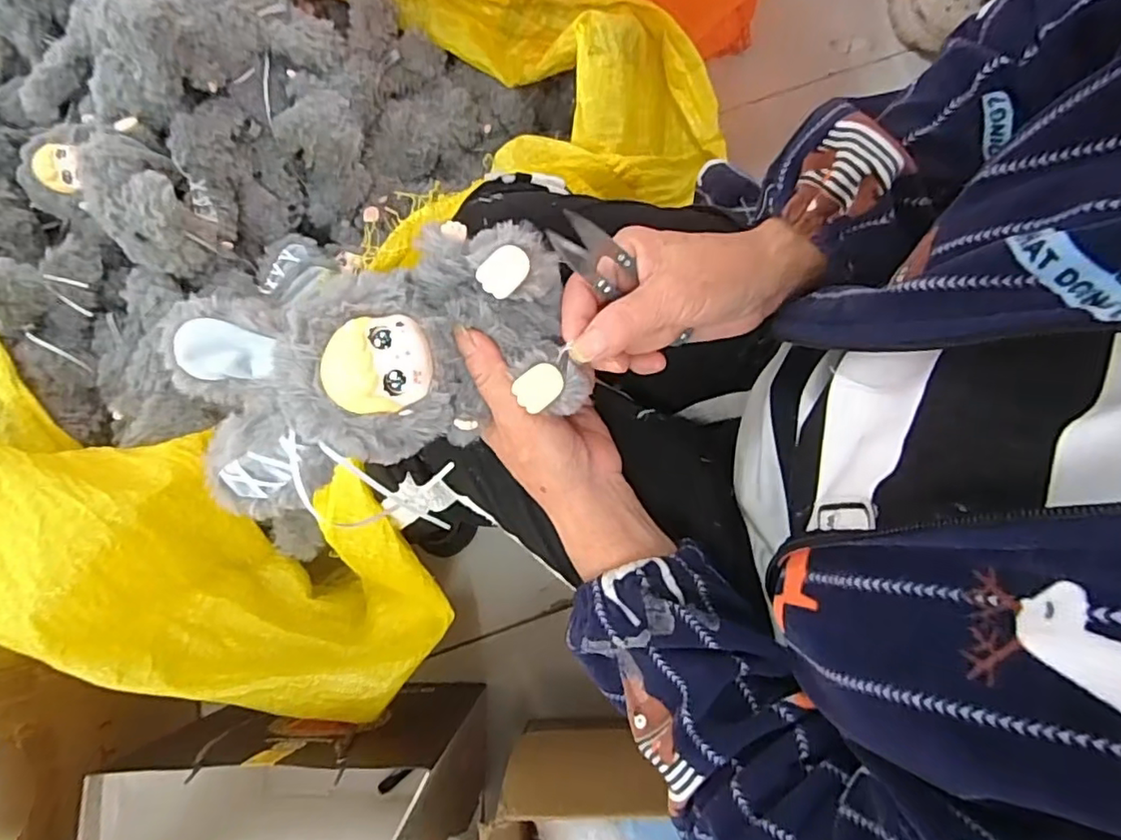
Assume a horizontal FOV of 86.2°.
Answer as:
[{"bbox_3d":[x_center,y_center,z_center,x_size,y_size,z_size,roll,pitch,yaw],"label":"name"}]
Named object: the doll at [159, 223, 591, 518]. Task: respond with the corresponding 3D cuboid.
[{"bbox_3d":[-0.104,-0.027,0.336,0.232,0.080,0.125,-14,98,13],"label":"doll"}]

